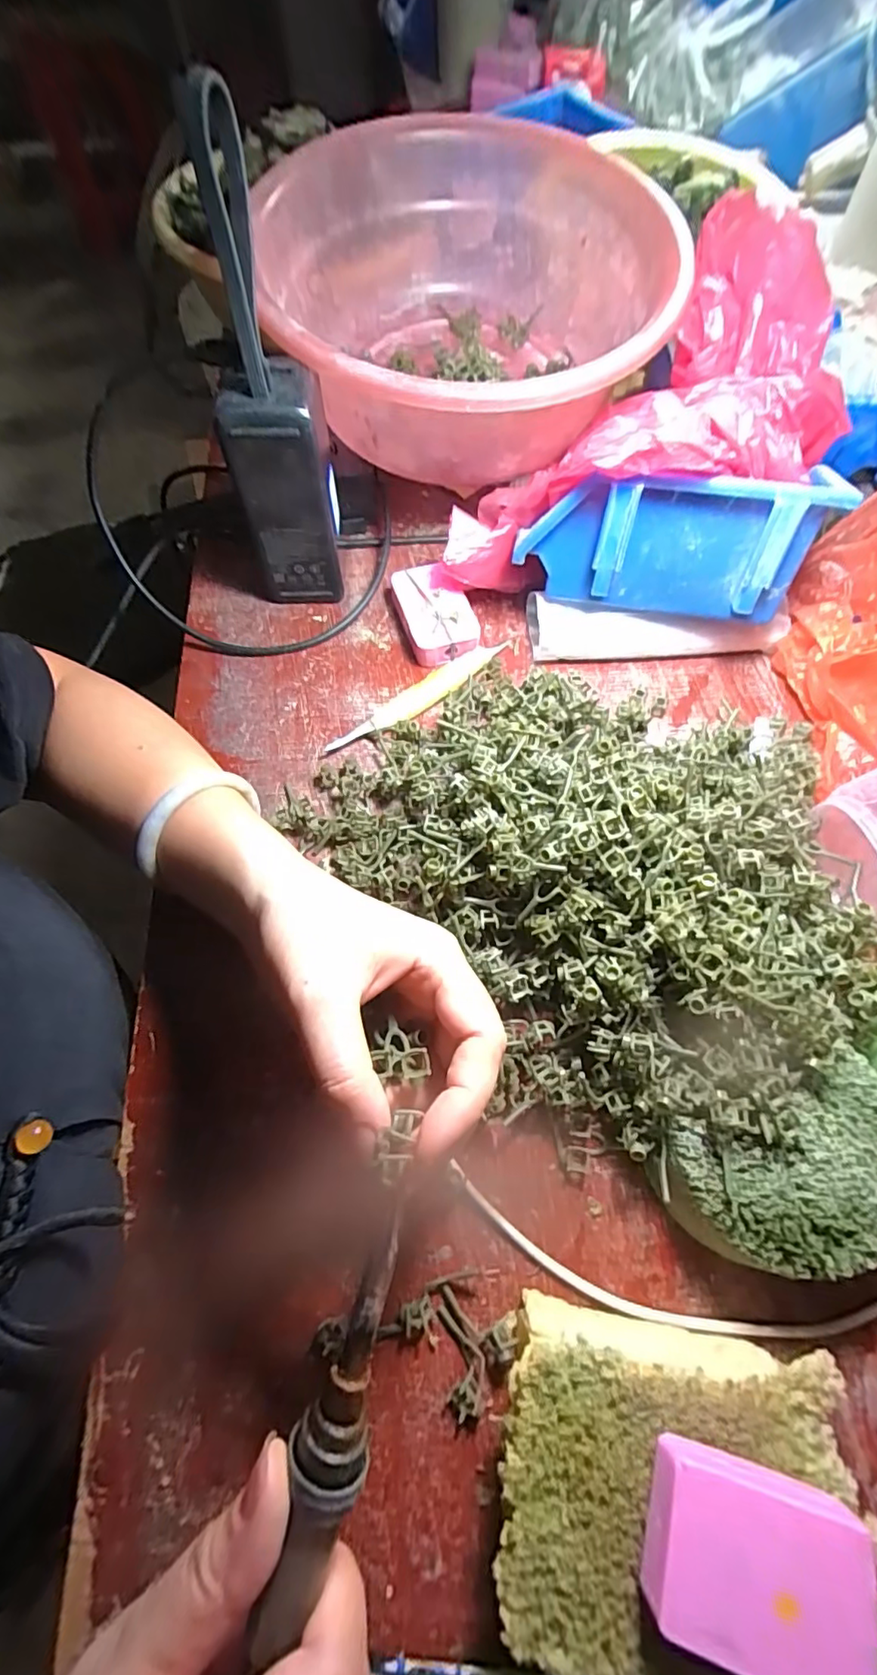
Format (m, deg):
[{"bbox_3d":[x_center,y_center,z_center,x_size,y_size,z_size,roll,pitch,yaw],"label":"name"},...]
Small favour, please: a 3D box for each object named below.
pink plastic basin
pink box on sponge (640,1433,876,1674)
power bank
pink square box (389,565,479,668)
[{"bbox_3d":[0.022,-0.331,0.358,0.245,0.094,0.244,0,68,0],"label":"pink plastic basin"},{"bbox_3d":[0.104,0.238,0.185,0.068,0.017,0.048,17,69,6],"label":"pink box on sponge"},{"bbox_3d":[-0.095,-0.224,0.310,0.063,0.225,0.041,-10,68,-4],"label":"power bank"},{"bbox_3d":[-0.004,-0.156,0.390,0.045,0.022,0.074,-20,69,-8],"label":"pink square box"}]

